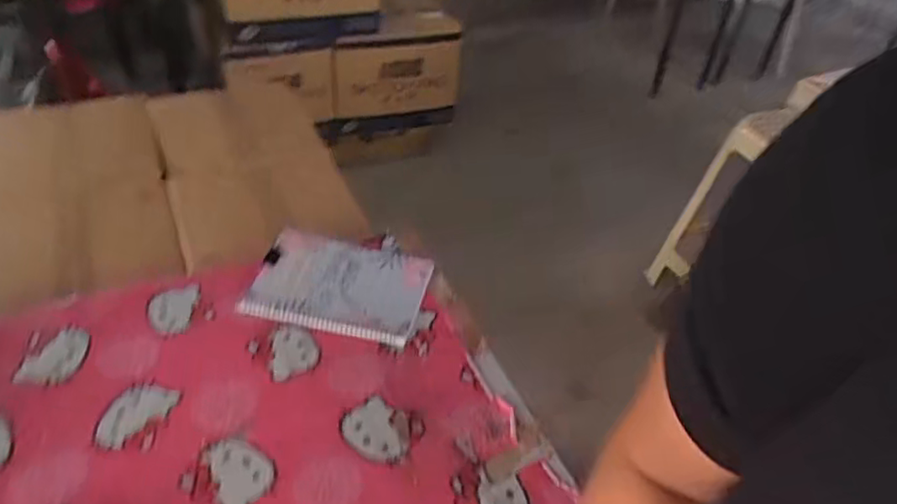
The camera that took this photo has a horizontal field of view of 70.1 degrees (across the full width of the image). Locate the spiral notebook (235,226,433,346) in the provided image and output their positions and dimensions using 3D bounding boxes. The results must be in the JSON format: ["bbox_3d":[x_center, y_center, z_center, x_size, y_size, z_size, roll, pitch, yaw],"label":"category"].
[{"bbox_3d":[-0.141,0.042,0.849,0.213,0.022,0.156,11,39,4],"label":"spiral notebook"}]

